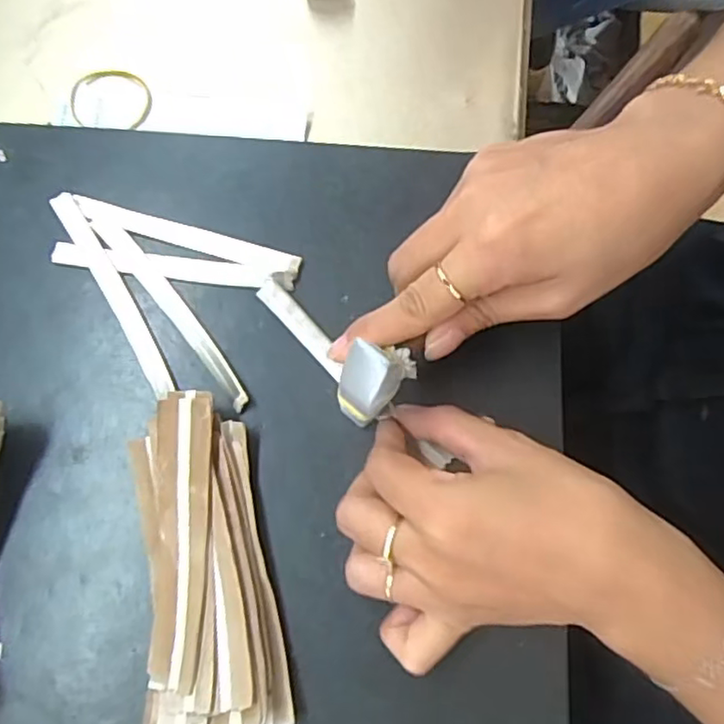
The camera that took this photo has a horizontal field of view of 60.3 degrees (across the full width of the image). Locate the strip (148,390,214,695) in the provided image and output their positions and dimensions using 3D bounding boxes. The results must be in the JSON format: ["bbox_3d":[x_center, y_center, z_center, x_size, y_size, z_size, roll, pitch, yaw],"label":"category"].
[{"bbox_3d":[-0.080,0.074,0.273,0.025,0.009,0.122,-2,82,12],"label":"strip"}]

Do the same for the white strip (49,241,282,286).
[{"bbox_3d":[-0.101,-0.049,0.314,0.110,0.004,0.013,6,76,1],"label":"white strip"}]

